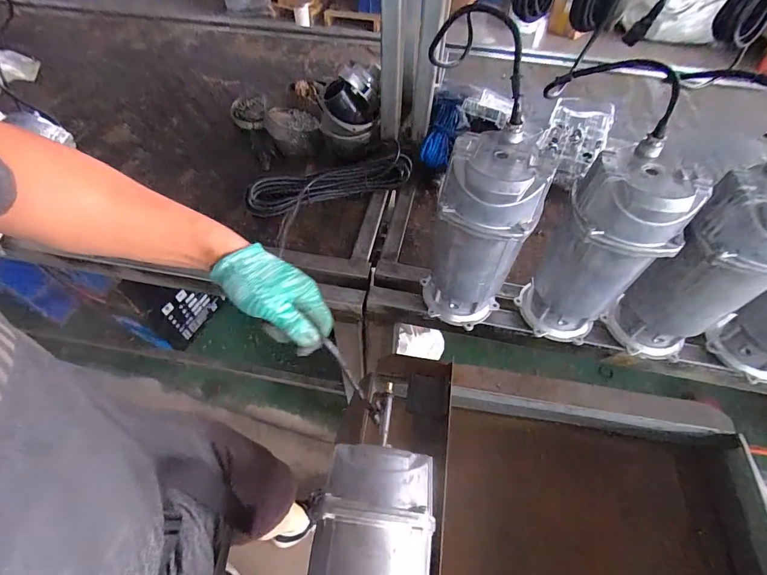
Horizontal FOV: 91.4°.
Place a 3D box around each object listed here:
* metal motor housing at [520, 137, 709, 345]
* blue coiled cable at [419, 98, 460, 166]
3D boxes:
[{"bbox_3d":[0.303,-0.042,0.543,0.117,0.290,0.132,-38,64,-24],"label":"metal motor housing"},{"bbox_3d":[0.134,-0.365,0.867,0.066,0.044,0.198,12,56,7],"label":"blue coiled cable"}]

